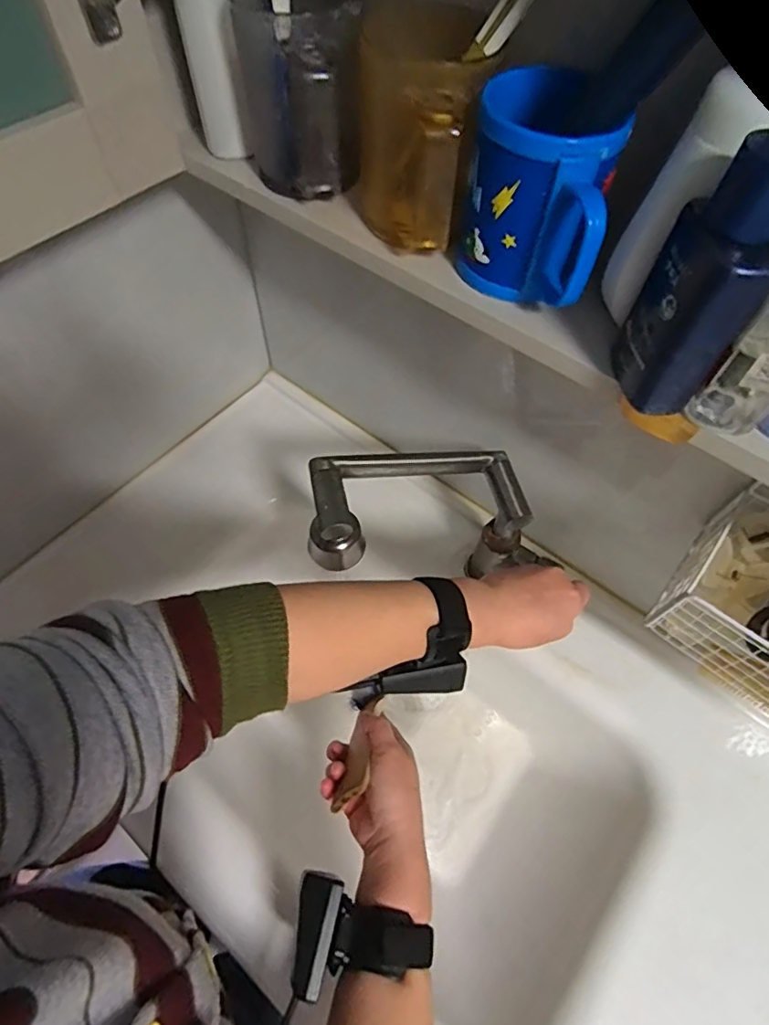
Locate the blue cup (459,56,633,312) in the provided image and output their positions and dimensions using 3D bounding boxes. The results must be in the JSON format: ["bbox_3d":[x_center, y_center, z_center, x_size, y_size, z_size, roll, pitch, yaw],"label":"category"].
[{"bbox_3d":[0.081,-0.171,0.298,0.077,0.093,0.091,16,59,7],"label":"blue cup"}]

